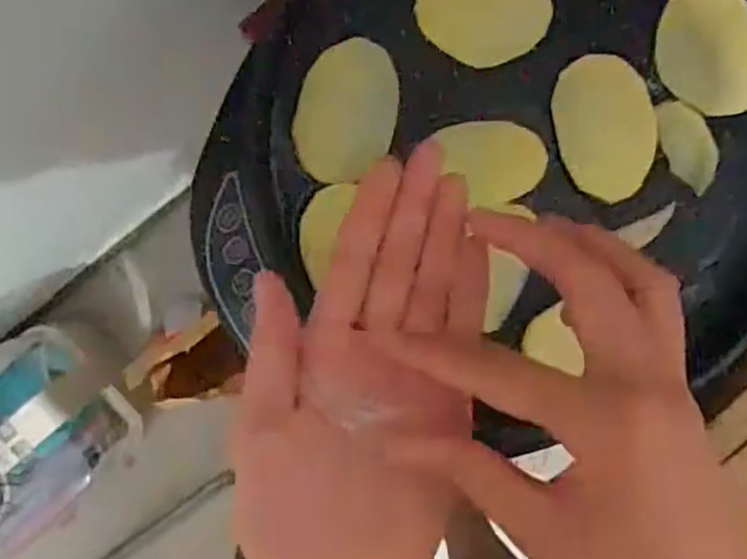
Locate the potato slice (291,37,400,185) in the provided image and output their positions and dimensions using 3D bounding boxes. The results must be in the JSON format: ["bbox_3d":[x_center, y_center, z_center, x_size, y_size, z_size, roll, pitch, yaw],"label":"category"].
[{"bbox_3d":[-0.015,-0.096,0.418,0.055,0.004,0.077,12,92,-6],"label":"potato slice"}]

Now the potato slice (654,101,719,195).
[{"bbox_3d":[0.187,-0.080,0.435,0.032,0.011,0.058,-33,96,-3],"label":"potato slice"}]

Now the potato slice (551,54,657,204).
[{"bbox_3d":[0.134,-0.087,0.422,0.053,0.008,0.081,-11,95,-5],"label":"potato slice"}]

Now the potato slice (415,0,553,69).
[{"bbox_3d":[0.063,-0.152,0.412,0.073,0.004,0.057,13,92,-6],"label":"potato slice"}]

